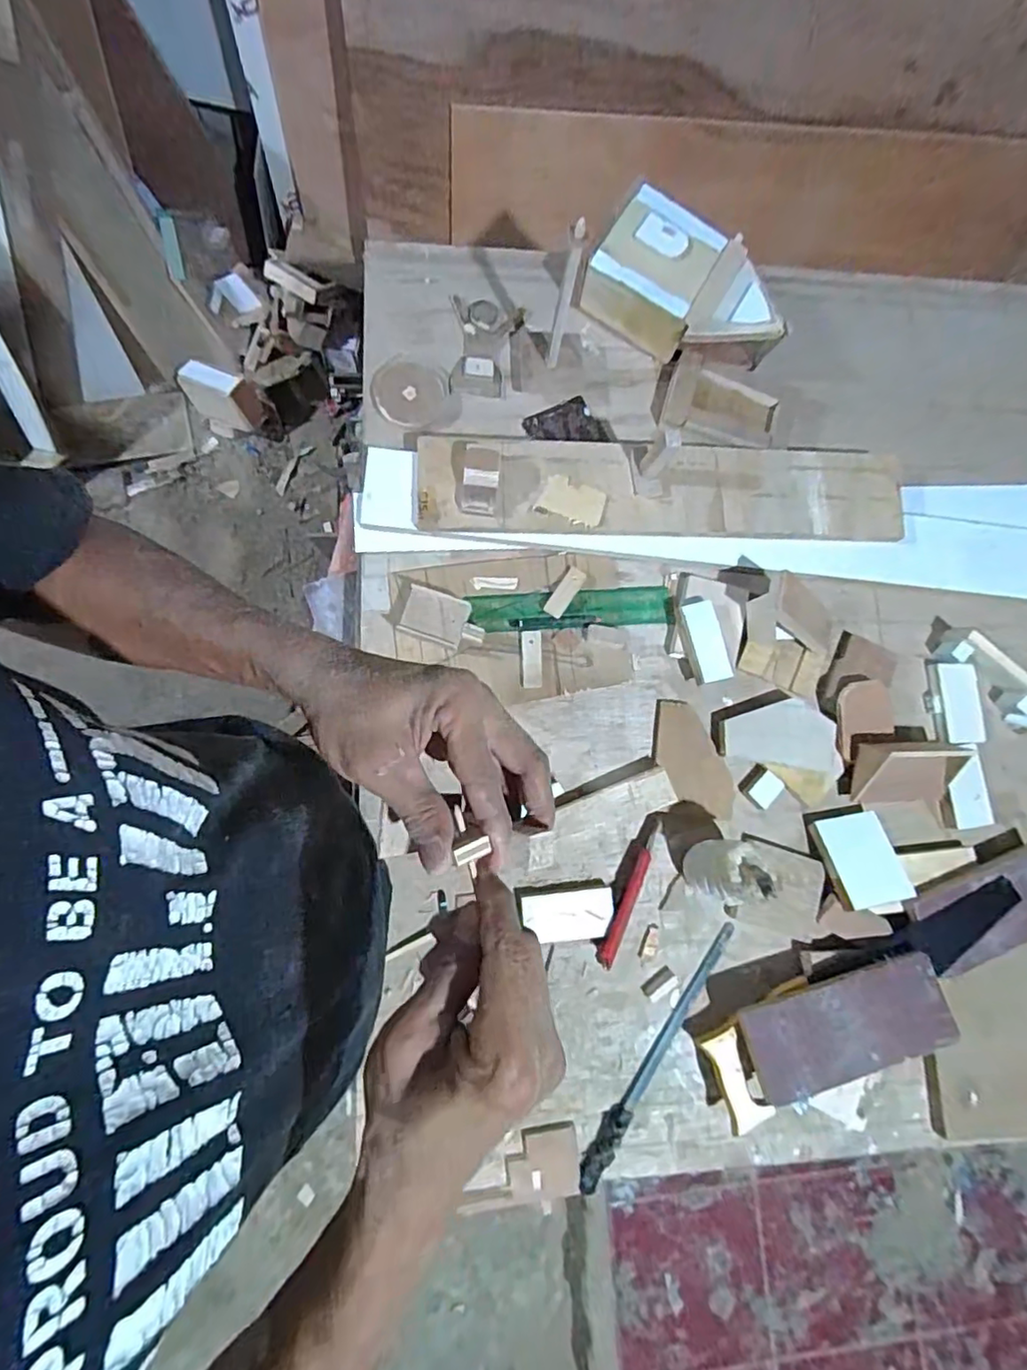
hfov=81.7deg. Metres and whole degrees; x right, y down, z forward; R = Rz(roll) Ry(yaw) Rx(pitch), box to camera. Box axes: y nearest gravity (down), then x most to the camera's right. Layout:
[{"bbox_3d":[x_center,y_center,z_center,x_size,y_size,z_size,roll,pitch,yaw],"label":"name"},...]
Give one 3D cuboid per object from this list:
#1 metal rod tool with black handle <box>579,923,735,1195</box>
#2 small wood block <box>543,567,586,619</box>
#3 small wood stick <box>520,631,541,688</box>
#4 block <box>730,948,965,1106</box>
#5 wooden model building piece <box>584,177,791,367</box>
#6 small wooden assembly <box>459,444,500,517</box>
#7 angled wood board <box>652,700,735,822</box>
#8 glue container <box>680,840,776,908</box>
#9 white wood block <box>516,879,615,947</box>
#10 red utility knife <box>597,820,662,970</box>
[{"bbox_3d":[0.162,0.405,0.657,0.023,0.014,0.311,35,78,1],"label":"metal rod tool with black handle"},{"bbox_3d":[0.063,-0.113,0.726,0.024,0.007,0.070,32,78,1],"label":"small wood block"},{"bbox_3d":[0.021,-0.031,0.709,0.025,0.008,0.067,1,79,-6],"label":"small wood stick"},{"bbox_3d":[0.356,0.362,0.628,0.215,0.021,0.091,-14,81,-8],"label":"block"},{"bbox_3d":[0.219,-0.485,0.747,0.244,0.112,0.129,35,80,1],"label":"wooden model building piece"},{"bbox_3d":[-0.039,-0.237,0.680,0.049,0.035,0.076,8,79,-4],"label":"small wooden assembly"},{"bbox_3d":[0.209,0.091,0.708,0.077,0.006,0.148,-17,82,-9],"label":"angled wood board"},{"bbox_3d":[0.229,0.201,0.637,0.060,0.123,0.059,1,79,-6],"label":"glue container"},{"bbox_3d":[0.060,0.257,0.669,0.104,0.023,0.064,-5,80,-2],"label":"white wood block"},{"bbox_3d":[0.133,0.237,0.682,0.020,0.024,0.170,24,78,-1],"label":"red utility knife"}]

